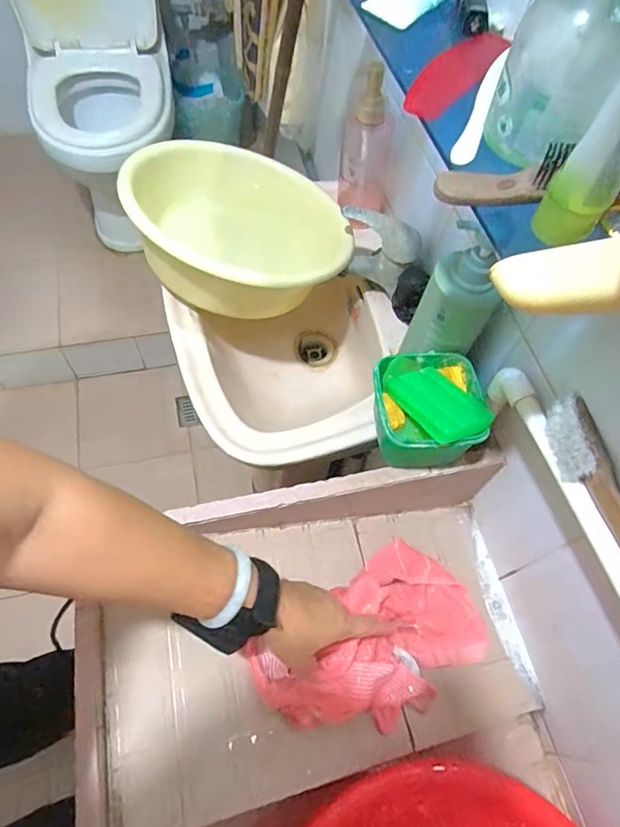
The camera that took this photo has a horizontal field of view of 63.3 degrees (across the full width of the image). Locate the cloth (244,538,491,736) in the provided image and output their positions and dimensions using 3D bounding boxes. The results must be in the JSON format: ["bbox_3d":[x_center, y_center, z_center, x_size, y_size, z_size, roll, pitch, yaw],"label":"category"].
[{"bbox_3d":[0.083,0.241,0.550,0.285,0.084,0.154,-11,57,-36],"label":"cloth"}]

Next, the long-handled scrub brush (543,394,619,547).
[{"bbox_3d":[0.251,0.080,0.417,0.029,0.041,0.199,-11,60,-9],"label":"long-handled scrub brush"}]

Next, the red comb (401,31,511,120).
[{"bbox_3d":[0.126,-0.294,0.435,0.041,0.014,0.149,33,63,17],"label":"red comb"}]

